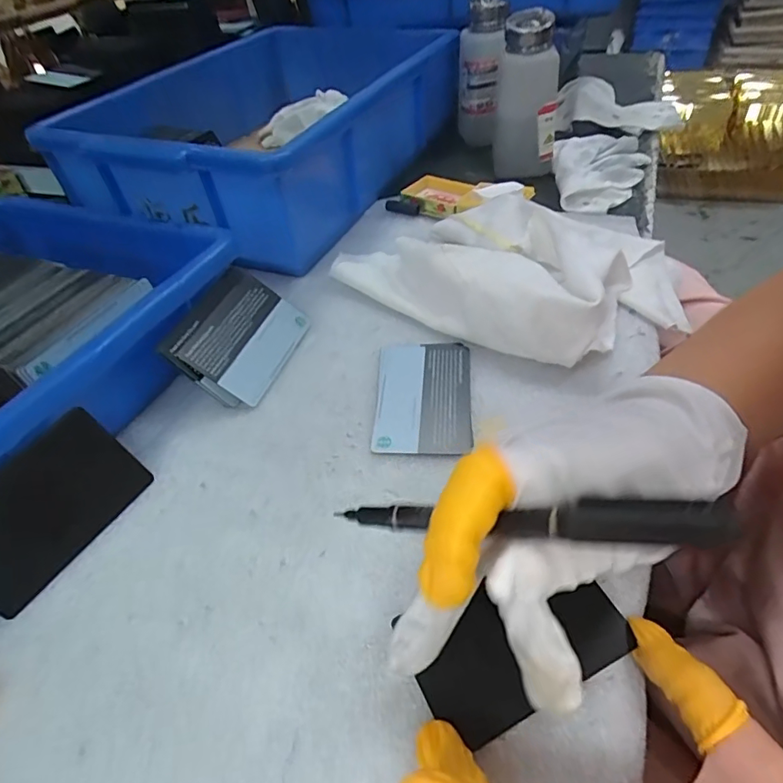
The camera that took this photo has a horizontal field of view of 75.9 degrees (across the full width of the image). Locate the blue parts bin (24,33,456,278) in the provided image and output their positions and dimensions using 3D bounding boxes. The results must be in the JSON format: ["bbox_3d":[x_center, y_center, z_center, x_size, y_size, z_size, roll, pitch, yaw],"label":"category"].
[{"bbox_3d":[-0.112,-0.254,0.491,0.250,0.101,0.346,18,51,21],"label":"blue parts bin"}]

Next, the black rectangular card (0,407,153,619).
[{"bbox_3d":[-0.164,0.055,0.238,0.004,0.053,0.085,-5,38,46],"label":"black rectangular card"}]

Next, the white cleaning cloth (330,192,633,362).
[{"bbox_3d":[0.060,-0.090,0.353,0.203,0.041,0.122,22,53,24],"label":"white cleaning cloth"}]

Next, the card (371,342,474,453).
[{"bbox_3d":[0.019,0.001,0.297,0.055,0.004,0.086,0,47,6],"label":"card"}]

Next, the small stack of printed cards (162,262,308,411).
[{"bbox_3d":[-0.096,-0.036,0.320,0.064,0.008,0.088,38,49,-16],"label":"small stack of printed cards"}]

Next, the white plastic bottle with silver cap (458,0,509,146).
[{"bbox_3d":[0.092,-0.323,0.514,0.046,0.122,0.045,0,47,6],"label":"white plastic bottle with silver cap"}]

